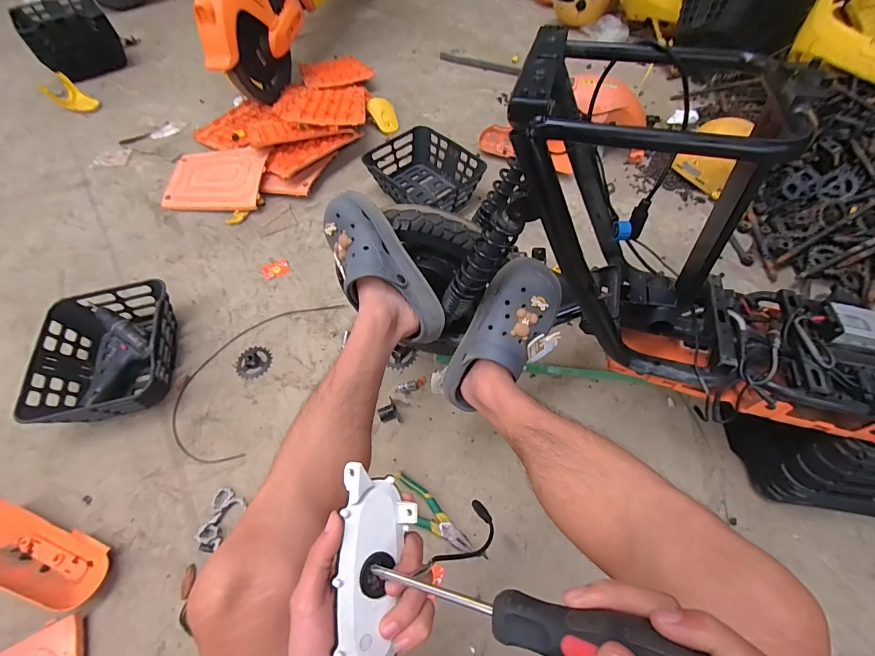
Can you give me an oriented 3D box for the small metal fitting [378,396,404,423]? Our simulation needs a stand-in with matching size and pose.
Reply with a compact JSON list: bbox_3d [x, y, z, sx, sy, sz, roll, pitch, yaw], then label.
[{"bbox_3d":[-0.108,0.185,0.835,0.041,0.033,0.056,-26,62,-13],"label":"small metal fitting"}]

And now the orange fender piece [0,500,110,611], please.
[{"bbox_3d":[-0.770,0.421,0.713,0.310,0.062,0.115,14,60,10],"label":"orange fender piece"}]

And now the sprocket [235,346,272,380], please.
[{"bbox_3d":[-0.449,0.084,0.933,0.081,0.008,0.084,-1,59,1],"label":"sprocket"}]

